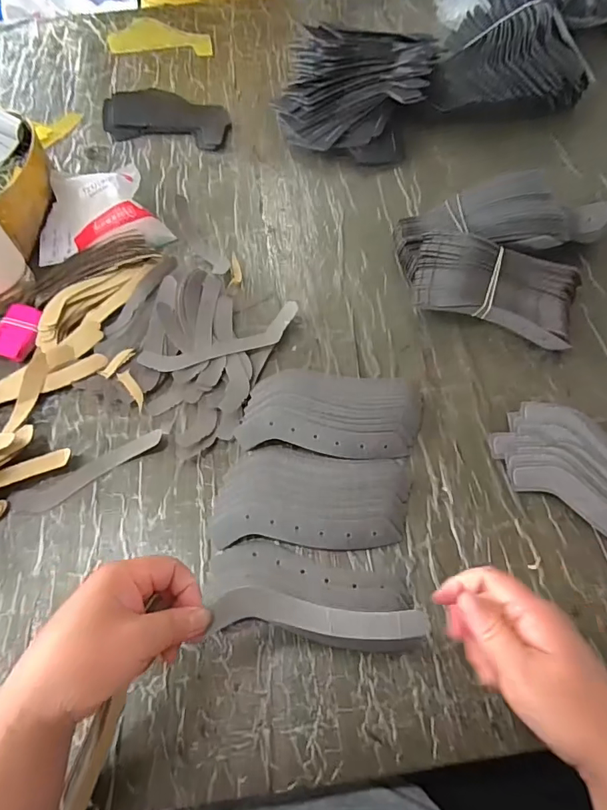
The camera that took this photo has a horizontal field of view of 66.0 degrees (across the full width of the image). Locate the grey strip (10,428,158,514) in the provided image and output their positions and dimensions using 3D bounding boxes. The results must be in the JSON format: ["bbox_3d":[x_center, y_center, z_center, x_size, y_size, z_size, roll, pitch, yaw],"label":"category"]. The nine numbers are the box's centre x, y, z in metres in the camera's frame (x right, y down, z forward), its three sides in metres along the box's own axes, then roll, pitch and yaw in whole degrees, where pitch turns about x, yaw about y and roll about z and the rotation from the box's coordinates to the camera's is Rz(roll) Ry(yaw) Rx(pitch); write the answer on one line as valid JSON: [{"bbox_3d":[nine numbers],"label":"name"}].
[{"bbox_3d":[-0.209,0.066,0.457,0.149,0.006,0.029,-27,63,-12],"label":"grey strip"}]

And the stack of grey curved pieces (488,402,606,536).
[{"bbox_3d":[0.272,0.067,0.423,0.188,0.017,0.094,31,67,18],"label":"stack of grey curved pieces"}]

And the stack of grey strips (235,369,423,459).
[{"bbox_3d":[0.029,0.002,0.467,0.174,0.019,0.096,6,61,6],"label":"stack of grey strips"}]

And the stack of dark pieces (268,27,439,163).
[{"bbox_3d":[0.086,-0.506,0.726,0.218,0.074,0.315,12,62,9],"label":"stack of dark pieces"}]

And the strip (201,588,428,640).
[{"bbox_3d":[0.010,0.145,0.317,0.143,0.007,0.027,4,61,6],"label":"strip"}]

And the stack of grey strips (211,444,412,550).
[{"bbox_3d":[0.008,0.081,0.429,0.173,0.013,0.095,0,61,3],"label":"stack of grey strips"}]

